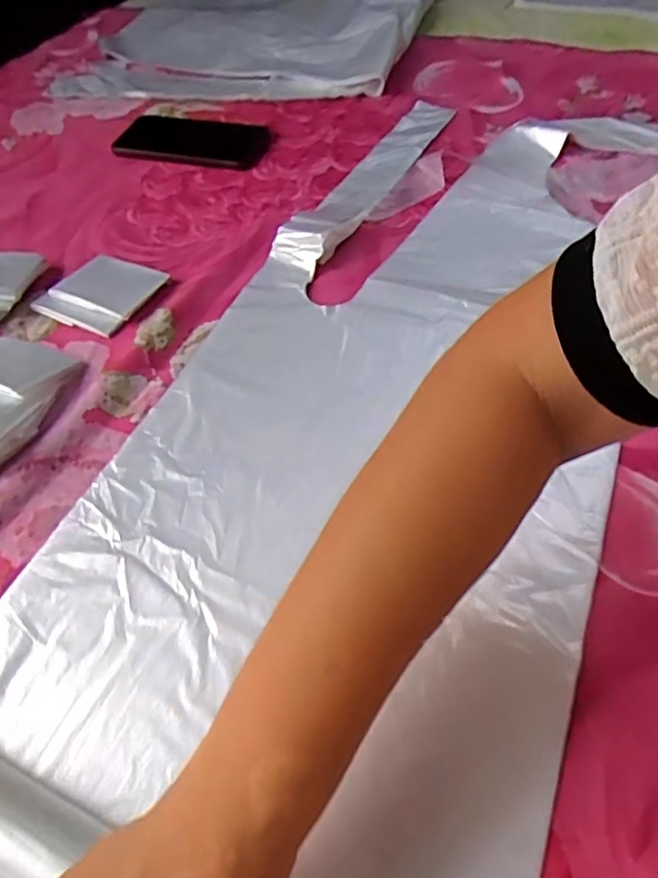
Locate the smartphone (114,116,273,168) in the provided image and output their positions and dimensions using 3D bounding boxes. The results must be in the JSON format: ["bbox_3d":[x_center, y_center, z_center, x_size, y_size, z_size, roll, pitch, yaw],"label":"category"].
[{"bbox_3d":[-0.154,-0.330,0.684,0.177,0.012,0.087,15,55,15],"label":"smartphone"}]

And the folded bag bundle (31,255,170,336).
[{"bbox_3d":[-0.190,-0.124,0.516,0.083,0.011,0.085,27,59,23],"label":"folded bag bundle"}]

